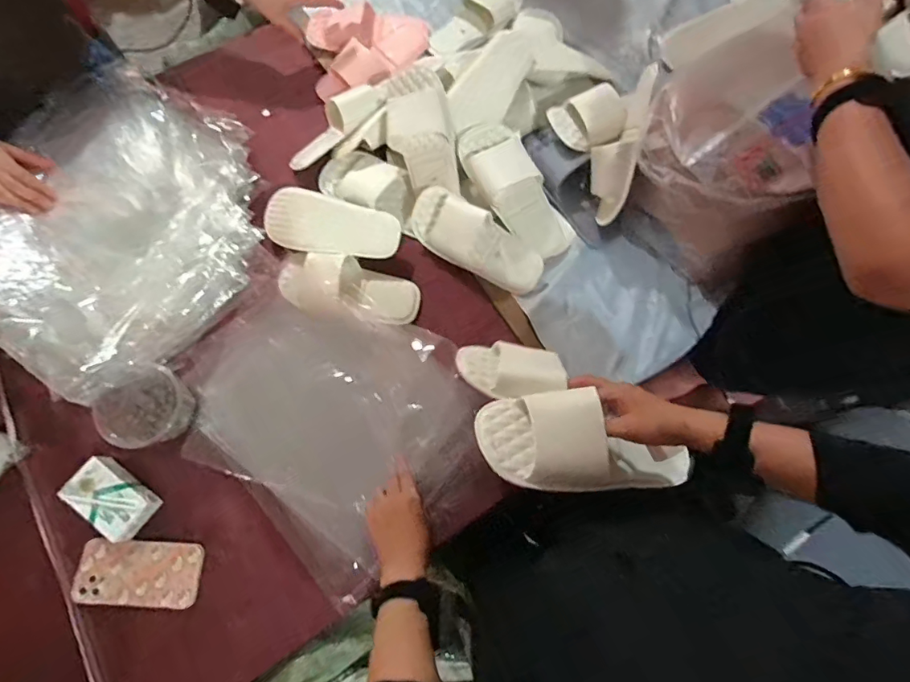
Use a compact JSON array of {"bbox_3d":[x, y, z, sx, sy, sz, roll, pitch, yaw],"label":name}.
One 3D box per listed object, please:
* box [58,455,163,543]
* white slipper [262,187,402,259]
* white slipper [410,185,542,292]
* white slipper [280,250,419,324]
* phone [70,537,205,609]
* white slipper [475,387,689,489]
[{"bbox_3d":[-0.480,0.221,0.673,0.114,0.033,0.068,36,75,10],"label":"box"},{"bbox_3d":[-0.202,-0.184,0.797,0.226,0.032,0.097,19,87,8],"label":"white slipper"},{"bbox_3d":[0.036,-0.166,0.794,0.235,0.061,0.089,28,74,8],"label":"white slipper"},{"bbox_3d":[-0.172,-0.083,0.772,0.228,0.052,0.099,10,72,2],"label":"white slipper"},{"bbox_3d":[-0.439,0.321,0.669,0.160,0.020,0.082,6,71,-4],"label":"phone"},{"bbox_3d":[0.143,0.117,0.549,0.233,0.053,0.113,14,72,-3],"label":"white slipper"}]

